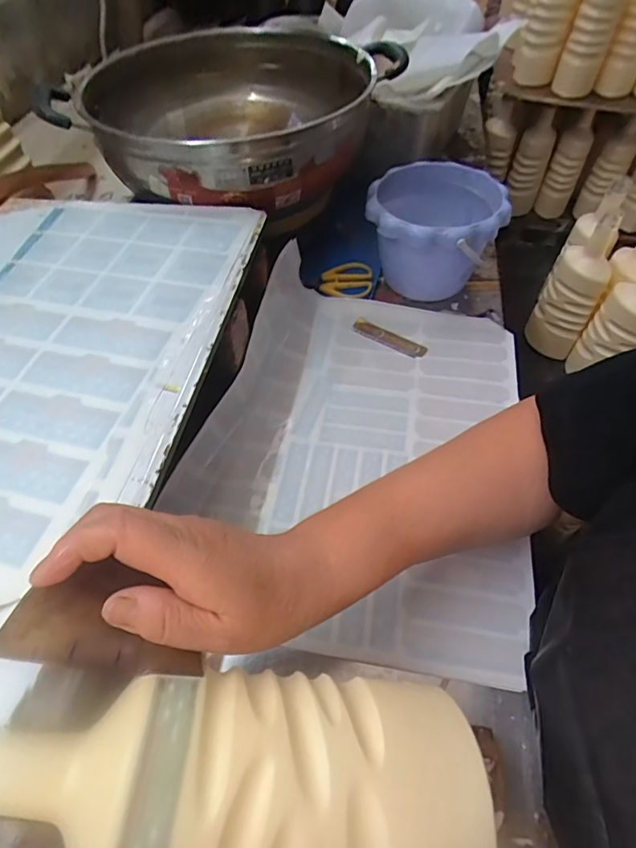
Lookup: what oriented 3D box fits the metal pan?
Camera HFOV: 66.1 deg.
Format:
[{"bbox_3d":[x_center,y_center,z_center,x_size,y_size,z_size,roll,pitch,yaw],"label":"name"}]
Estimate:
[{"bbox_3d":[-0.100,-0.367,0.585,0.317,0.093,0.318,21,59,17],"label":"metal pan"}]

